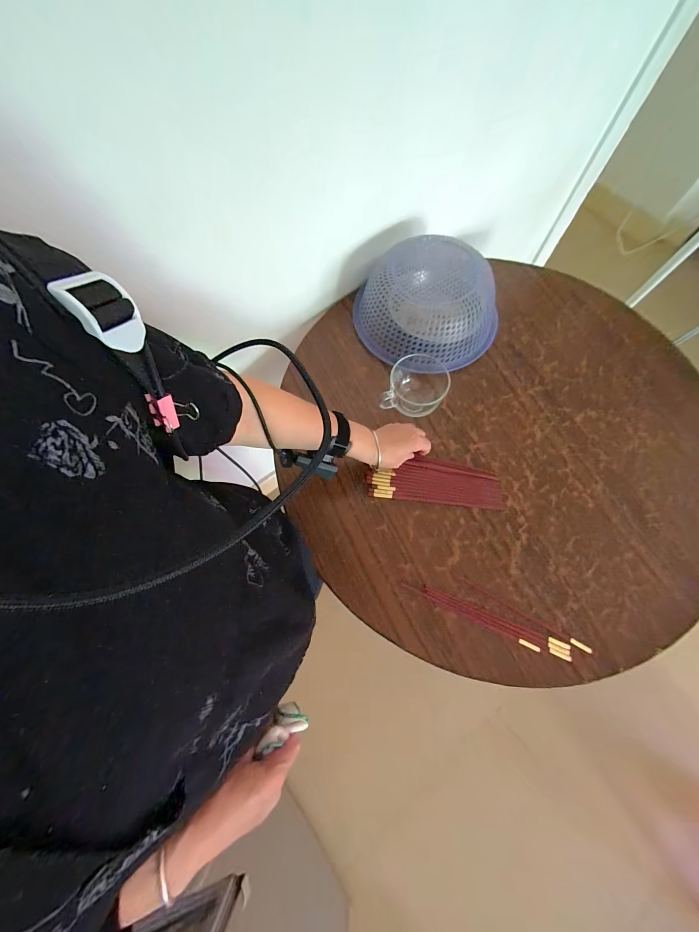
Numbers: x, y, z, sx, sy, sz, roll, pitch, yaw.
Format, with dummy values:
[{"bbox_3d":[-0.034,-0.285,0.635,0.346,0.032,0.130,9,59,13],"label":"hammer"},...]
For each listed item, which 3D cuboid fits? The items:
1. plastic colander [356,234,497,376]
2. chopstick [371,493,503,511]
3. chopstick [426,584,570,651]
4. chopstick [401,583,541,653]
[{"bbox_3d":[0.145,-0.333,0.629,0.246,0.113,0.260,0,72,1],"label":"plastic colander"},{"bbox_3d":[0.154,0.064,0.555,0.236,0.007,0.009,6,72,3],"label":"chopstick"},{"bbox_3d":[0.233,0.243,0.498,0.230,0.007,0.008,21,74,7],"label":"chopstick"},{"bbox_3d":[0.190,0.243,0.498,0.225,0.008,0.009,23,74,8],"label":"chopstick"}]

